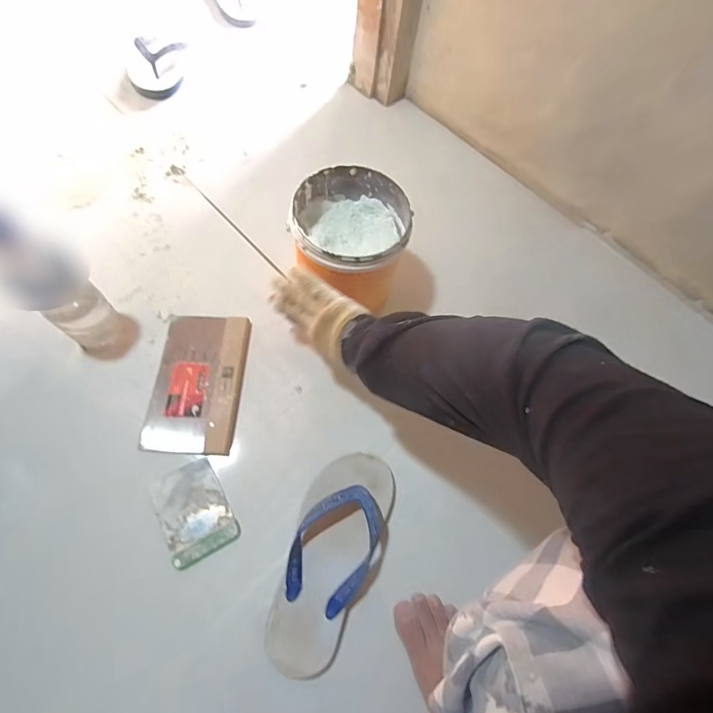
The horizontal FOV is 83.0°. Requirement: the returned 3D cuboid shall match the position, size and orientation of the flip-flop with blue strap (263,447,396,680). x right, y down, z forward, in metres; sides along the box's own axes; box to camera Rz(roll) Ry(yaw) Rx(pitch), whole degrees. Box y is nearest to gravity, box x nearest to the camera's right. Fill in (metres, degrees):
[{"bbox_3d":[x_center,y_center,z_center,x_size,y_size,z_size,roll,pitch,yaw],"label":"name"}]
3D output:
[{"bbox_3d":[-0.025,0.234,0.476,0.105,0.060,0.237,15,61,4],"label":"flip-flop with blue strap"}]

